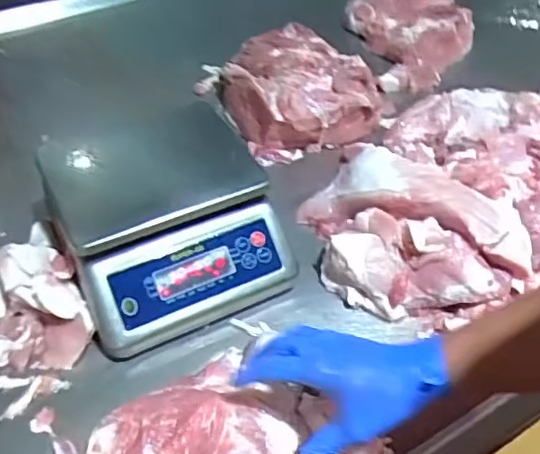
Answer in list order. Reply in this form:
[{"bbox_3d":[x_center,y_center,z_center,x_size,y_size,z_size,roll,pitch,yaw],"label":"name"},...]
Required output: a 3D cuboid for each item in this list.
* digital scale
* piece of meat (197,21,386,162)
[{"bbox_3d":[-0.115,-0.008,0.691,0.233,0.101,0.245,-18,47,-19],"label":"digital scale"},{"bbox_3d":[0.026,-0.228,0.923,0.189,0.118,0.255,-19,48,-20],"label":"piece of meat"}]

